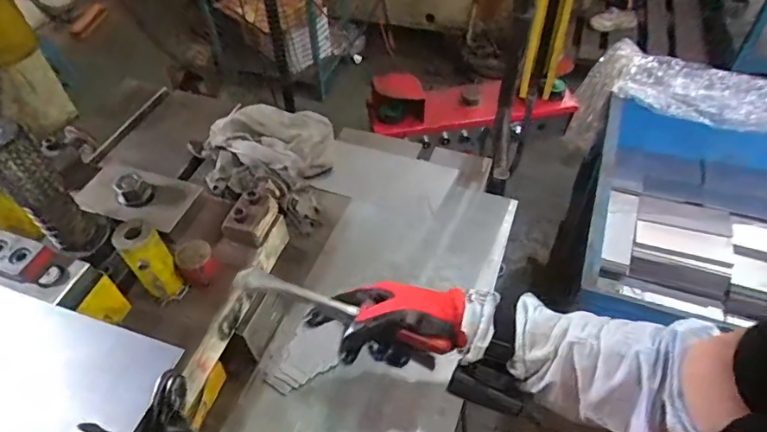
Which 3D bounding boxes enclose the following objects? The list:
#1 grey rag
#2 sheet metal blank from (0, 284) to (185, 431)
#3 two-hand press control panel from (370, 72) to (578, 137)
[{"bbox_3d":[-0.219,-0.103,0.841,0.270,0.078,0.241,7,51,10],"label":"grey rag"},{"bbox_3d":[-0.313,0.131,0.420,0.248,0.008,0.121,14,52,14],"label":"sheet metal blank"},{"bbox_3d":[0.241,-0.327,1.311,0.554,0.150,0.125,-9,50,-4],"label":"two-hand press control panel"}]

